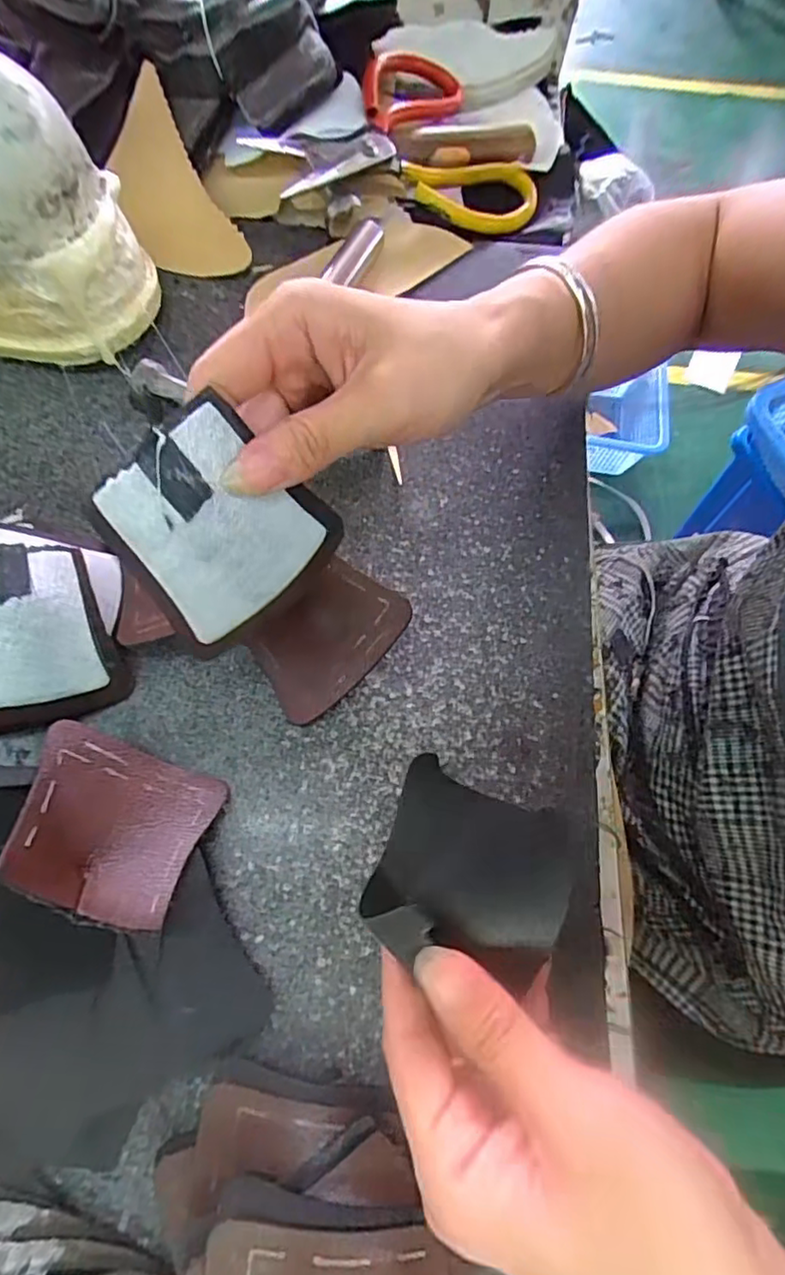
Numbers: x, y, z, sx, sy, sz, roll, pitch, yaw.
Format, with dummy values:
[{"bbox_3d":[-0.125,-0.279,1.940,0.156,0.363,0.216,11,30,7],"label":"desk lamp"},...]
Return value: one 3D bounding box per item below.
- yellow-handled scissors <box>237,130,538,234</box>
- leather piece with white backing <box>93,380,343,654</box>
[{"bbox_3d":[0.011,-0.297,0.399,0.194,0.020,0.060,-6,69,-22],"label":"yellow-handled scissors"},{"bbox_3d":[-0.060,-0.037,0.218,0.070,0.074,0.017,-46,37,-10],"label":"leather piece with white backing"}]

